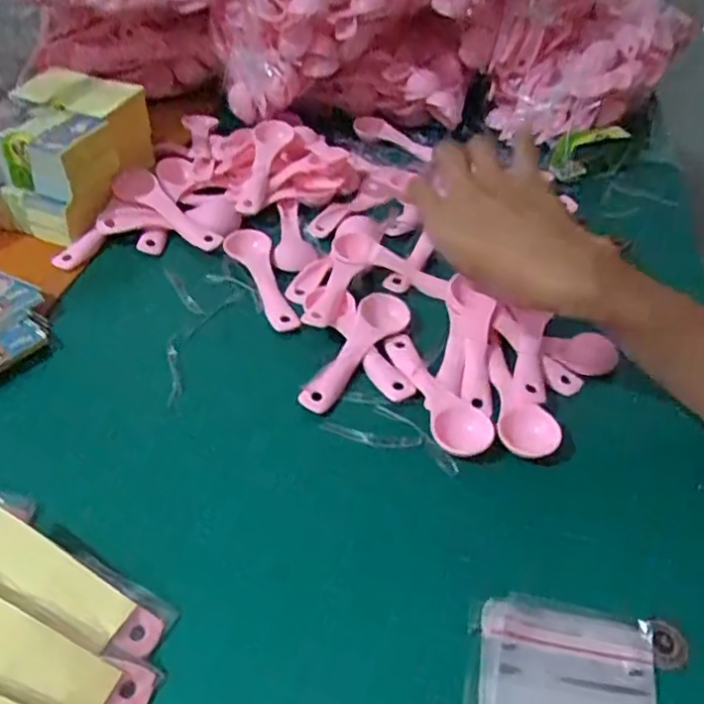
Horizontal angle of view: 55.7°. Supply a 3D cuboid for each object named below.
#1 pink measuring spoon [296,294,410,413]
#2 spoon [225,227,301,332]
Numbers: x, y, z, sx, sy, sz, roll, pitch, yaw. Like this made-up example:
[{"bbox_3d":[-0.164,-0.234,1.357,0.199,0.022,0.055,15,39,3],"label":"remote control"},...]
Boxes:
[{"bbox_3d":[0.004,-0.004,0.447,0.031,0.015,0.111,23,47,19],"label":"pink measuring spoon"},{"bbox_3d":[-0.067,-0.056,0.501,0.035,0.011,0.114,-13,46,-17],"label":"spoon"}]

